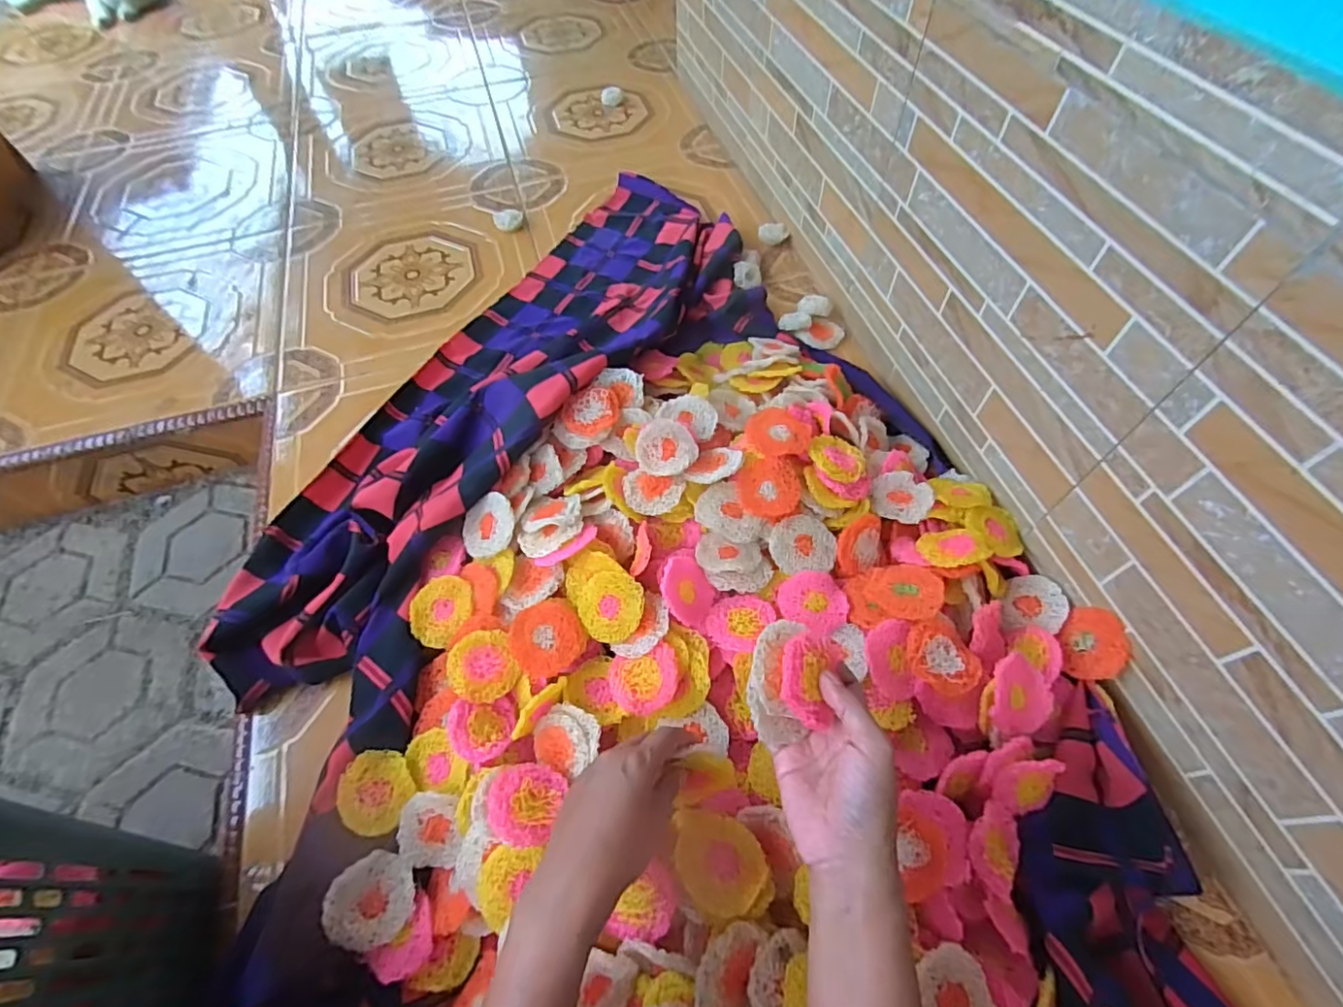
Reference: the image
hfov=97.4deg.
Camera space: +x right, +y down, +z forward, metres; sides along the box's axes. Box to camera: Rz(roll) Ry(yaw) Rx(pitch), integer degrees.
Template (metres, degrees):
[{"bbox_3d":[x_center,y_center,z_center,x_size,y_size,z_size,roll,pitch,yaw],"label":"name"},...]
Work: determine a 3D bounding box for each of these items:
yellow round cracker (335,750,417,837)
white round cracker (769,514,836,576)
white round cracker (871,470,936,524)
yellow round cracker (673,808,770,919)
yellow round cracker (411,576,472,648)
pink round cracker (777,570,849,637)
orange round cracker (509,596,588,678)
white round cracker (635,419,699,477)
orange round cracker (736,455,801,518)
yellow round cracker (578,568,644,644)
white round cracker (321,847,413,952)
[{"bbox_3d":[-0.258,0.252,0.515,0.059,0.016,0.064,-1,59,1],"label":"yellow round cracker"},{"bbox_3d":[0.131,0.040,0.589,0.064,0.004,0.057,-2,86,-2],"label":"white round cracker"},{"bbox_3d":[0.245,-0.008,0.624,0.059,0.015,0.062,-1,59,1],"label":"white round cracker"},{"bbox_3d":[0.035,0.269,0.442,0.070,0.004,0.064,14,42,9],"label":"yellow round cracker"},{"bbox_3d":[-0.228,0.104,0.583,0.056,0.006,0.066,36,82,11],"label":"yellow round cracker"},{"bbox_3d":[0.137,0.092,0.567,0.064,0.008,0.060,-1,59,1],"label":"pink round cracker"},{"bbox_3d":[-0.115,0.124,0.555,0.064,0.009,0.068,-30,78,-17],"label":"orange round cracker"},{"bbox_3d":[-0.005,-0.058,0.612,0.062,0.008,0.064,0,63,0],"label":"white round cracker"},{"bbox_3d":[0.098,-0.019,0.598,0.062,0.013,0.066,-1,59,1],"label":"orange round cracker"},{"bbox_3d":[-0.057,0.095,0.559,0.063,0.007,0.063,0,91,11],"label":"yellow round cracker"},{"bbox_3d":[-0.242,0.322,0.476,0.063,0.012,0.063,9,61,-16],"label":"white round cracker"}]

